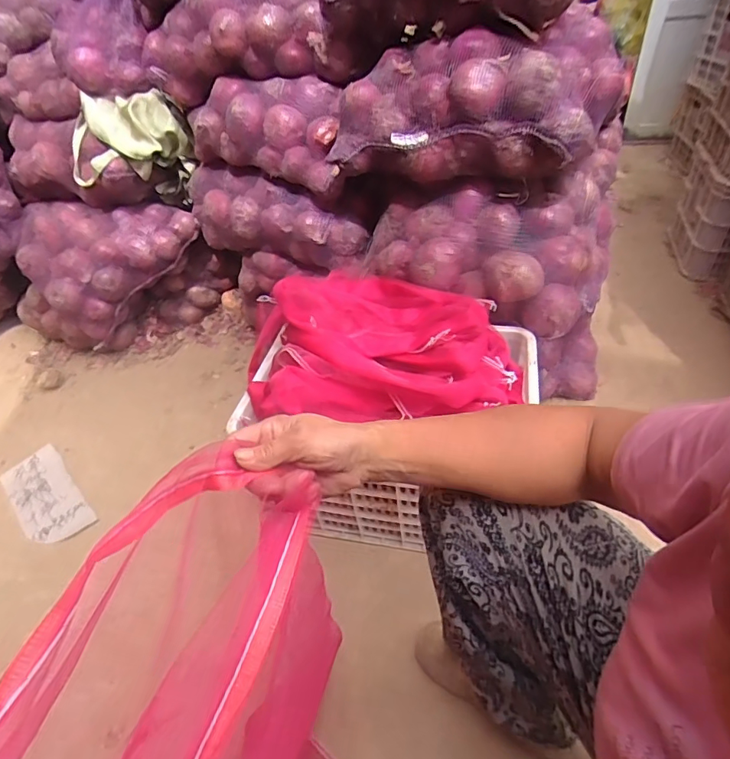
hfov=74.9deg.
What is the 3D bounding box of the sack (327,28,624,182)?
[{"bbox_3d":[0.173,-0.472,0.829,0.447,0.194,0.183,12,45,21],"label":"sack"}]

